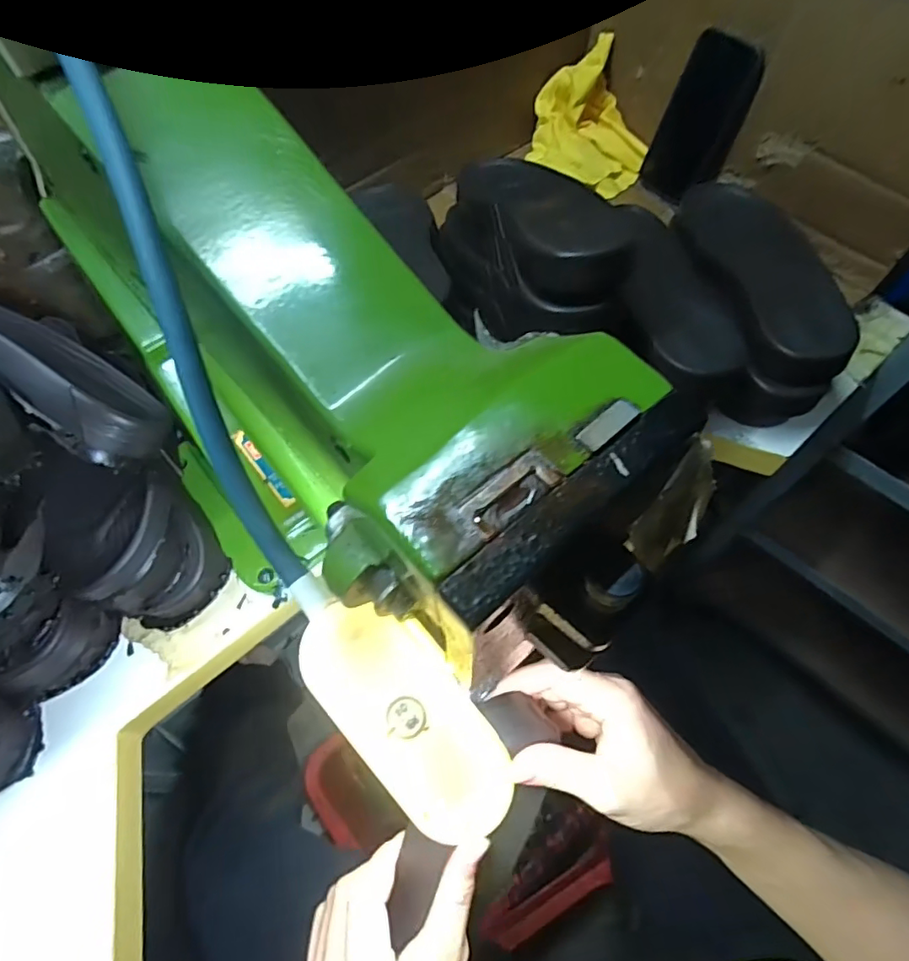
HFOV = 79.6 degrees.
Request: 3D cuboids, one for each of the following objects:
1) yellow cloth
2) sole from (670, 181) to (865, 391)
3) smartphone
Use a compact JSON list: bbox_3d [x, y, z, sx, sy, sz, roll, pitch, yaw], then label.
[{"bbox_3d":[0.173,-0.459,0.701,0.133,0.100,0.153,-22,63,-12],"label":"yellow cloth"},{"bbox_3d":[0.304,-0.213,0.538,0.118,0.035,0.275,-5,61,-3],"label":"sole"},{"bbox_3d":[0.291,-0.425,0.651,0.084,0.165,0.013,40,52,19],"label":"smartphone"}]

